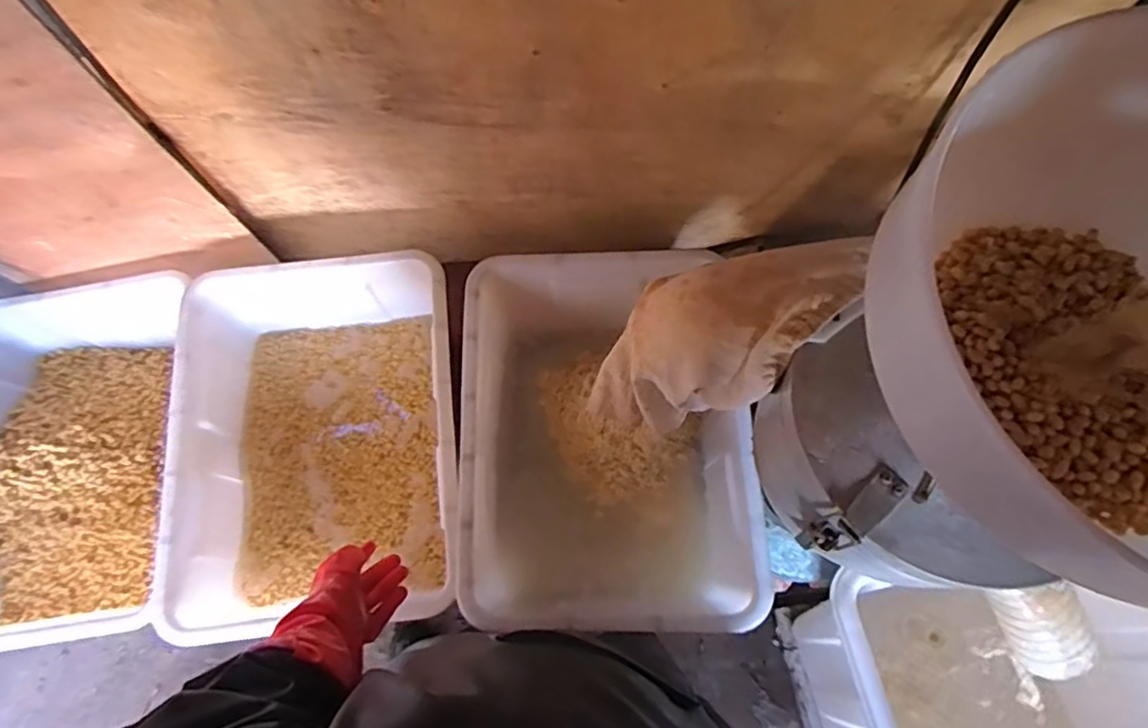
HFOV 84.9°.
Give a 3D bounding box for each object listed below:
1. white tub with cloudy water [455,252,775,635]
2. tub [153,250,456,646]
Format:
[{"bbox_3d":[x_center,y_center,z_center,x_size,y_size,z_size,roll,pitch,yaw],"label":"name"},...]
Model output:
[{"bbox_3d":[0.048,0.127,1.053,0.420,0.257,0.580,-1,68,1],"label":"white tub with cloudy water"},{"bbox_3d":[-0.406,0.130,1.043,0.433,0.199,0.573,-7,68,-2],"label":"tub"}]

